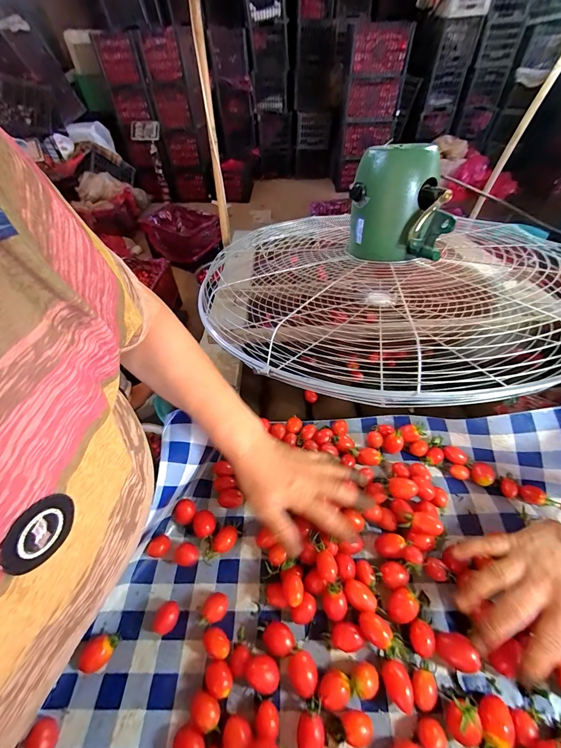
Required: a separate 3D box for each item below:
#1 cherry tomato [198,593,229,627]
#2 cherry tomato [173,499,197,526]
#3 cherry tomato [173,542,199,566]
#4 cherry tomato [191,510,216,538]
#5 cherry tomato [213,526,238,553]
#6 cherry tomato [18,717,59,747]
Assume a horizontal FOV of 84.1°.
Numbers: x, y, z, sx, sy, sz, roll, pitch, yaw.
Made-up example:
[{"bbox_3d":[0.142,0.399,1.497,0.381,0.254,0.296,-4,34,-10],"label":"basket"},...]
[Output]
[{"bbox_3d":[-0.069,0.248,0.325,0.021,0.020,0.033,26,56,22],"label":"cherry tomato"},{"bbox_3d":[-0.119,0.175,0.390,0.027,0.028,0.023,-38,59,-26],"label":"cherry tomato"},{"bbox_3d":[-0.108,0.213,0.363,0.025,0.019,0.024,-1,50,1],"label":"cherry tomato"},{"bbox_3d":[-0.094,0.187,0.384,0.028,0.021,0.029,-1,50,1],"label":"cherry tomato"},{"bbox_3d":[-0.065,0.199,0.372,0.021,0.019,0.030,15,52,14],"label":"cherry tomato"},{"bbox_3d":[-0.206,0.318,0.268,0.027,0.020,0.025,-1,50,1],"label":"cherry tomato"}]

